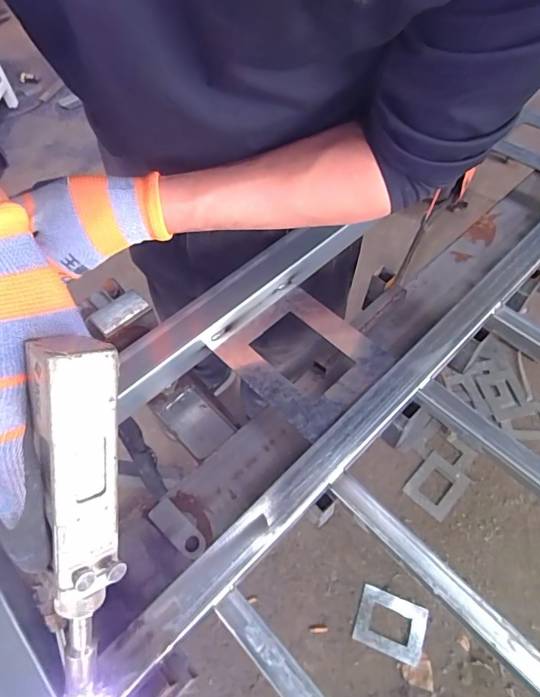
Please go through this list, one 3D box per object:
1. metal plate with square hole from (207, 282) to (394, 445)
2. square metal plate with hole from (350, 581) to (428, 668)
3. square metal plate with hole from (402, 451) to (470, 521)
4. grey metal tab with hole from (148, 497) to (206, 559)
[{"bbox_3d":[0.030,0.006,0.435,0.118,0.010,0.141,-41,64,-20],"label":"metal plate with square hole"},{"bbox_3d":[0.278,0.638,1.019,0.151,0.013,0.118,16,66,17],"label":"square metal plate with hole"},{"bbox_3d":[0.451,0.369,1.191,0.119,0.014,0.146,39,72,21],"label":"square metal plate with hole"},{"bbox_3d":[-0.082,0.160,0.392,0.061,0.008,0.023,37,65,22],"label":"grey metal tab with hole"}]

